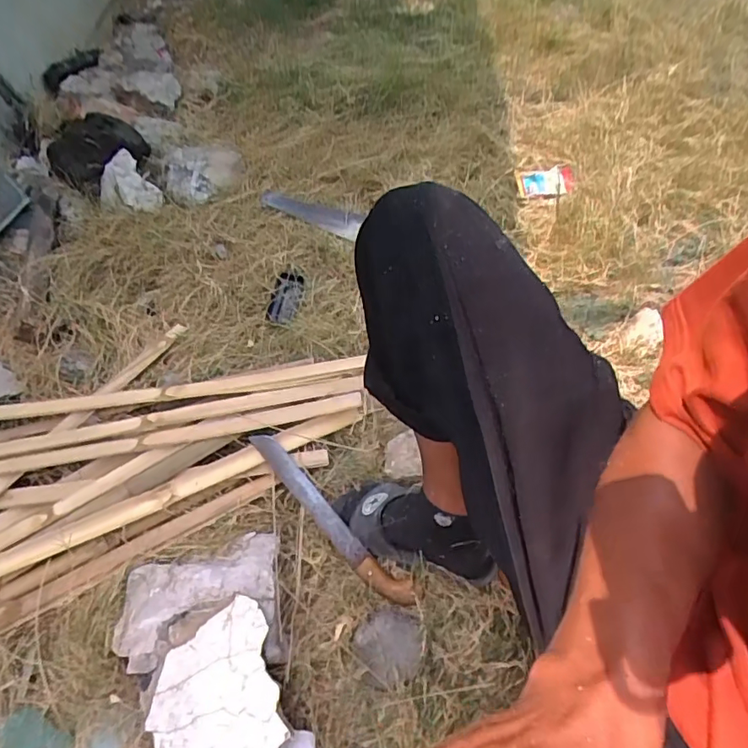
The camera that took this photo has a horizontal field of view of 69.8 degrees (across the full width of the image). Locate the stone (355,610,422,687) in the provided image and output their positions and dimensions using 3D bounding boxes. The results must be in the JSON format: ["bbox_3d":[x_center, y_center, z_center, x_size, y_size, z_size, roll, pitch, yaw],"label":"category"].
[{"bbox_3d":[0.023,0.333,0.661,0.078,0.021,0.077,-1,56,1],"label":"stone"}]

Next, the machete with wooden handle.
[{"bbox_3d":[-0.064,0.204,0.766,0.043,0.030,0.314,-39,77,-22],"label":"machete with wooden handle"}]

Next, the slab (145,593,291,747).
[{"bbox_3d":[-0.163,0.333,0.548,0.155,0.012,0.141,-32,61,-18],"label":"slab"}]

